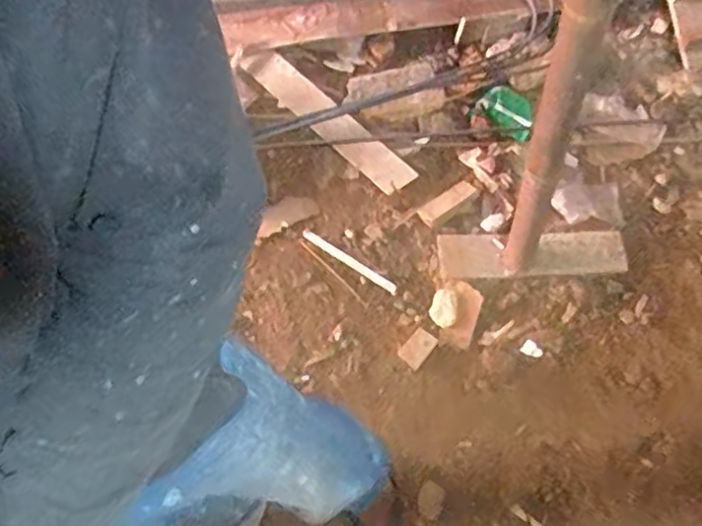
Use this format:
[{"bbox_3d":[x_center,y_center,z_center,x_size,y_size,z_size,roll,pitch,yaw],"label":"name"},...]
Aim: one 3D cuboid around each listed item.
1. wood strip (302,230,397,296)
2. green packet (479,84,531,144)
[{"bbox_3d":[-0.005,-0.005,1.445,0.244,0.011,0.020,34,73,16],"label":"wood strip"},{"bbox_3d":[0.381,-0.362,1.611,0.104,0.040,0.166,-35,70,-11],"label":"green packet"}]

